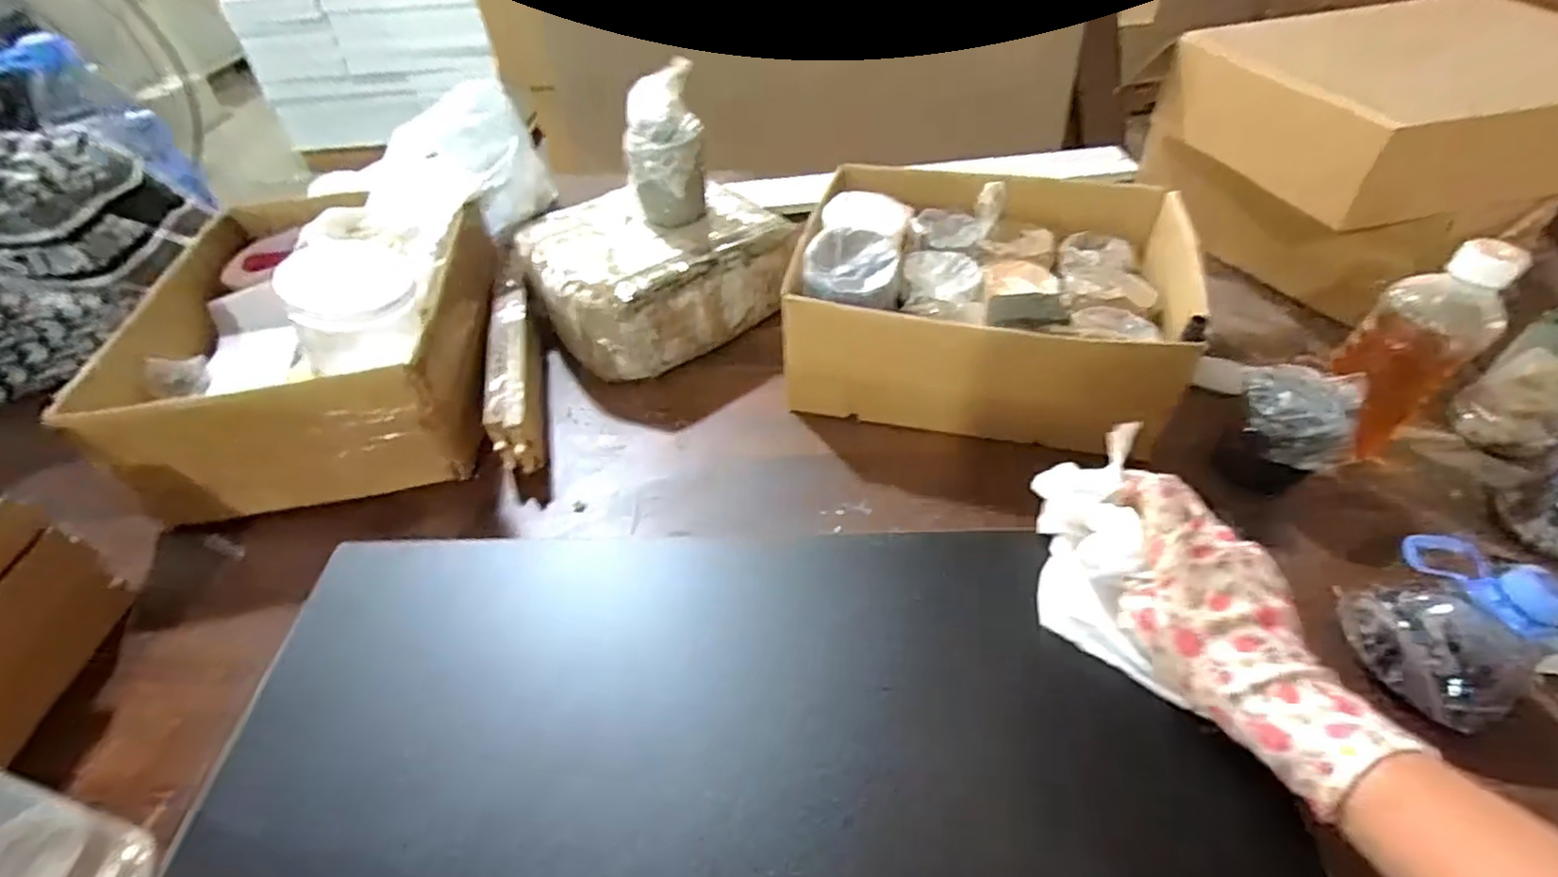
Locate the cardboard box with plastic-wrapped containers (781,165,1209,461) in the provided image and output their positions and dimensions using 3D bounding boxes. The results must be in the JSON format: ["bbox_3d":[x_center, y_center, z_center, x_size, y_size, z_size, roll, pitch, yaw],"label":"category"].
[{"bbox_3d":[0.189,-0.142,0.620,0.313,0.132,0.264,9,47,13],"label":"cardboard box with plastic-wrapped containers"}]

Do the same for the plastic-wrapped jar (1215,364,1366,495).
[{"bbox_3d":[0.386,-0.002,0.523,0.077,0.084,0.089,19,50,21],"label":"plastic-wrapped jar"}]

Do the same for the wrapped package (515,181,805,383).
[{"bbox_3d":[-0.122,-0.167,0.678,0.219,0.091,0.179,-25,49,-20],"label":"wrapped package"}]

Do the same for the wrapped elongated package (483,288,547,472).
[{"bbox_3d":[-0.242,-0.058,0.628,0.047,0.062,0.200,-14,46,-10],"label":"wrapped elongated package"}]

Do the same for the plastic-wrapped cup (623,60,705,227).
[{"bbox_3d":[-0.106,-0.267,0.632,0.069,0.118,0.076,-13,46,-9],"label":"plastic-wrapped cup"}]

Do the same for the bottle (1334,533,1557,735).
[{"bbox_3d":[0.402,0.112,0.406,0.093,0.087,0.093,-21,48,-16],"label":"bottle"}]

